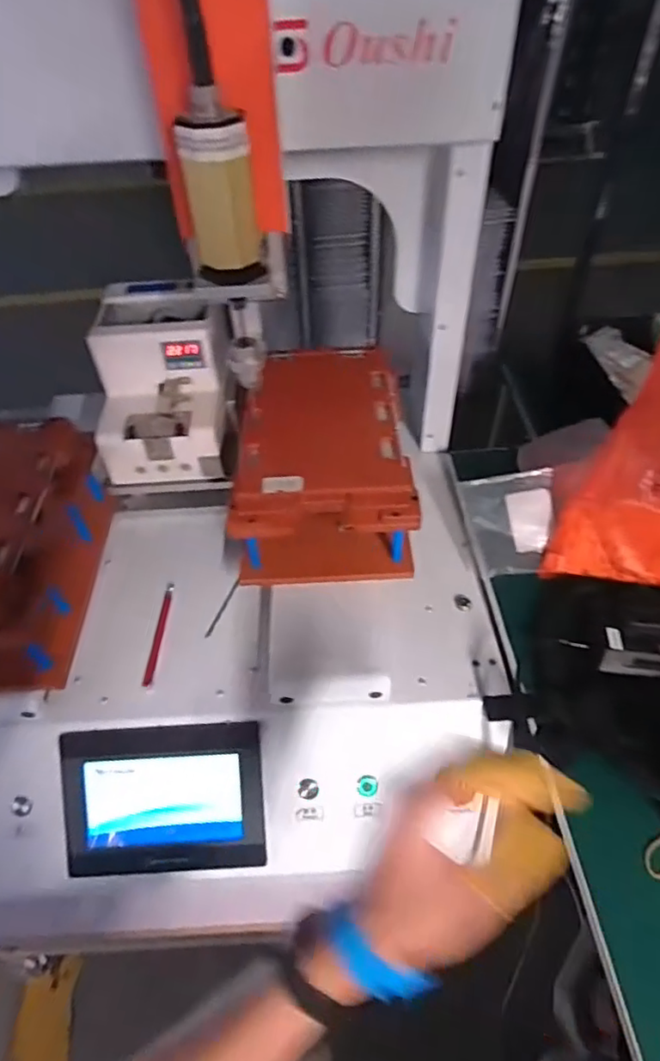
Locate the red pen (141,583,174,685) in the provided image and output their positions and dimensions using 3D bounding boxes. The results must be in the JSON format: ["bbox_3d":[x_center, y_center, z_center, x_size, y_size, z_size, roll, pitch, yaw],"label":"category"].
[{"bbox_3d":[-0.191,0.115,0.660,0.010,0.006,0.127,0,49,2],"label":"red pen"}]

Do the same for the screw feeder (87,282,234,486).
[{"bbox_3d":[-0.191,-0.177,0.686,0.139,0.142,0.194,-3,49,-1],"label":"screw feeder"}]

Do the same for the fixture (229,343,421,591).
[{"bbox_3d":[-0.013,-0.076,0.686,0.188,0.142,0.248,-4,49,-2],"label":"fixture"}]

